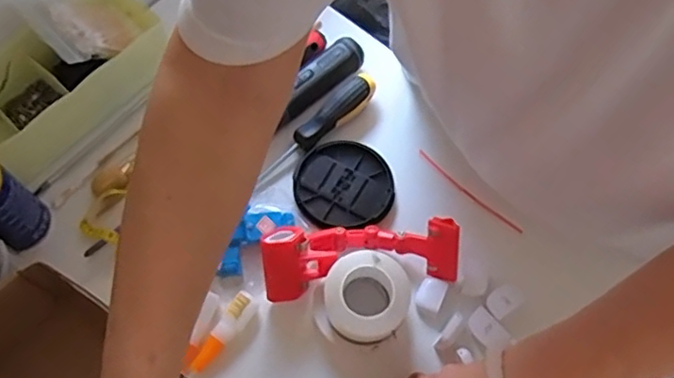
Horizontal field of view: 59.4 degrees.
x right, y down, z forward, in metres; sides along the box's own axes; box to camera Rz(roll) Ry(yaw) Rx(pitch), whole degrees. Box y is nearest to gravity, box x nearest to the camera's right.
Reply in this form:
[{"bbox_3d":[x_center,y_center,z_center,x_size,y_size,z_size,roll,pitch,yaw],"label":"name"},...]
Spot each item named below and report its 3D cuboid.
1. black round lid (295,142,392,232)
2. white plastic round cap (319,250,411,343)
[{"bbox_3d":[0.006,-0.003,0.537,0.086,0.011,0.086,0,66,-1],"label":"black round lid"},{"bbox_3d":[0.022,0.087,0.467,0.063,0.057,0.065,0,66,-1],"label":"white plastic round cap"}]

